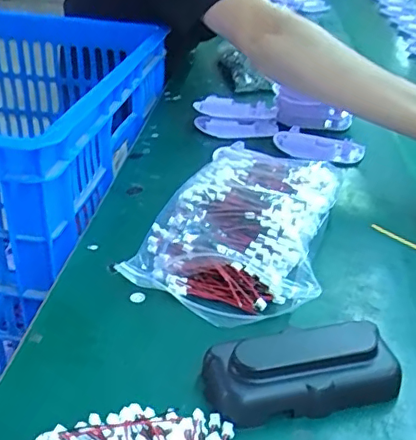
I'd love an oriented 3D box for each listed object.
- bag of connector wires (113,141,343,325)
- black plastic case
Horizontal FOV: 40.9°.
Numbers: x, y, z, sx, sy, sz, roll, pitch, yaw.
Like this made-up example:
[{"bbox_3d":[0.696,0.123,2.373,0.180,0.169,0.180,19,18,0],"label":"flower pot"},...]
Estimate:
[{"bbox_3d":[0.036,0.002,0.442,0.139,0.046,0.196,16,33,22],"label":"bag of connector wires"},{"bbox_3d":[0.052,0.082,0.314,0.105,0.028,0.044,-6,32,-13],"label":"black plastic case"}]

